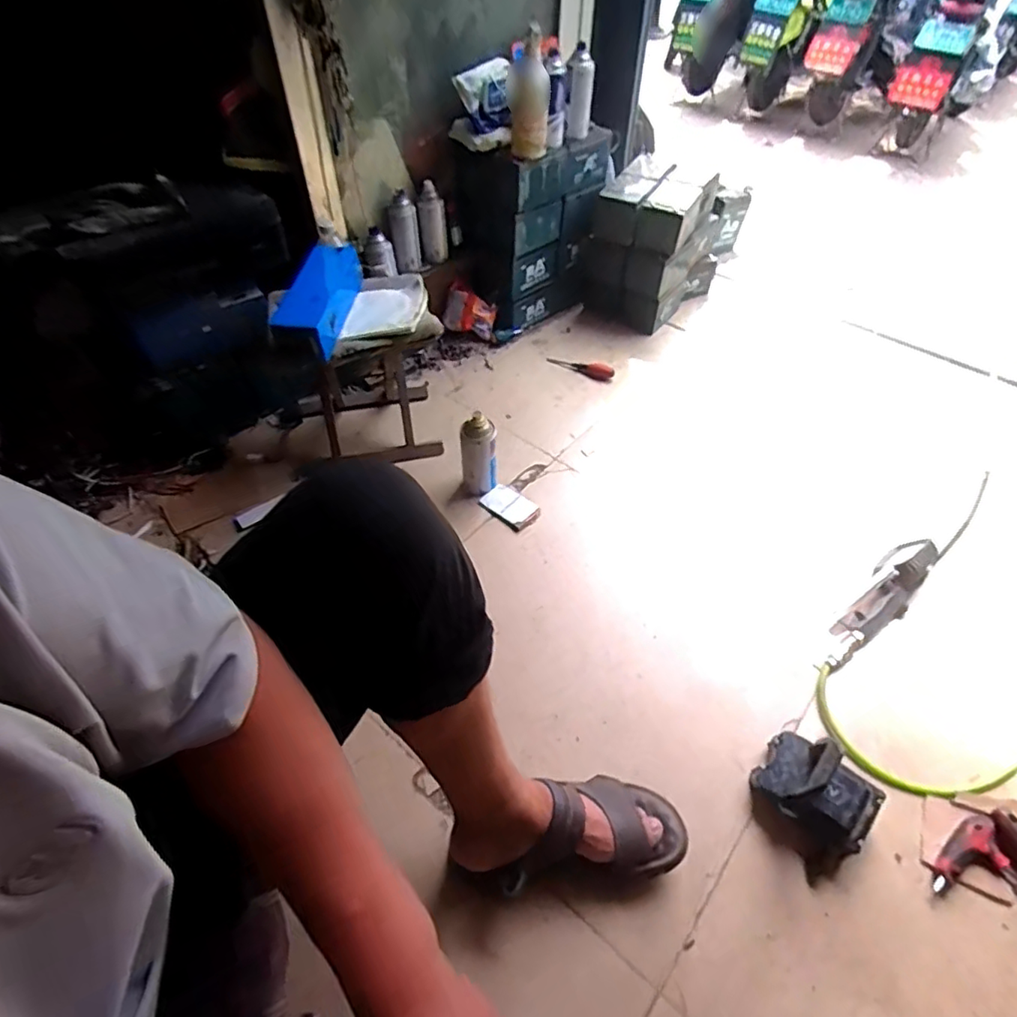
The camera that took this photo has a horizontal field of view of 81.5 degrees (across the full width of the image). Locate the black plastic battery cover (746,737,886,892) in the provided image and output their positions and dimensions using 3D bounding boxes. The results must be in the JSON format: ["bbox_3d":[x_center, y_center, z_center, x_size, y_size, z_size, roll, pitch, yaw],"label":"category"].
[{"bbox_3d":[0.387,0.345,0.724,0.120,0.136,0.145,-26,56,-21],"label":"black plastic battery cover"}]

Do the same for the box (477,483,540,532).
[{"bbox_3d":[0.004,-0.001,1.099,0.102,0.015,0.070,36,59,25],"label":"box"}]

